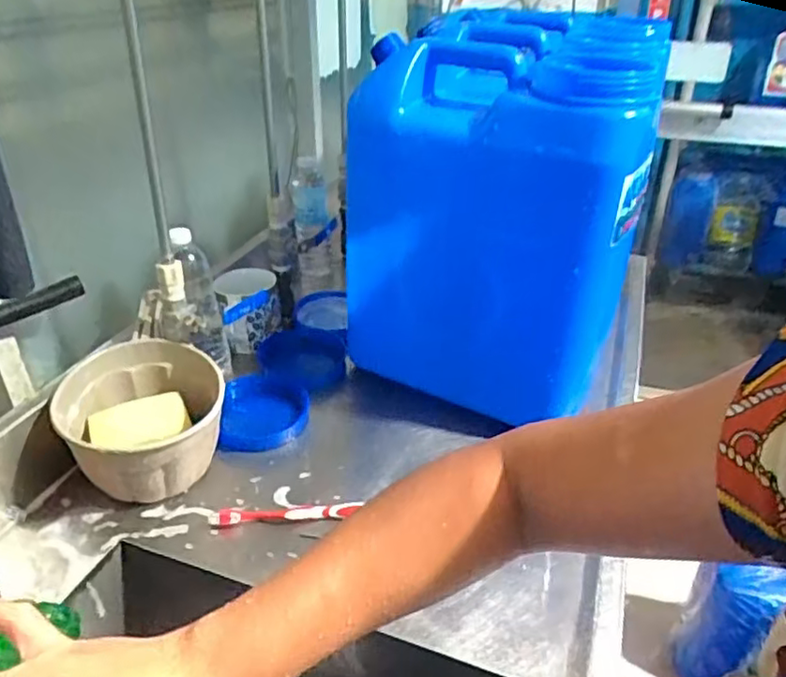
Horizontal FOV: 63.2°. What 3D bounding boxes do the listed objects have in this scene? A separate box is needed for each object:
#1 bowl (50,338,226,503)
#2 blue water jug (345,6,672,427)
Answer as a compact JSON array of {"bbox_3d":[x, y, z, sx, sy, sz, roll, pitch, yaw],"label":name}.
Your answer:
[{"bbox_3d":[-0.266,0.098,0.690,0.161,0.117,0.166,0,31,0],"label":"bowl"},{"bbox_3d":[0.129,-0.152,0.789,0.306,0.378,0.283,11,33,18],"label":"blue water jug"}]

